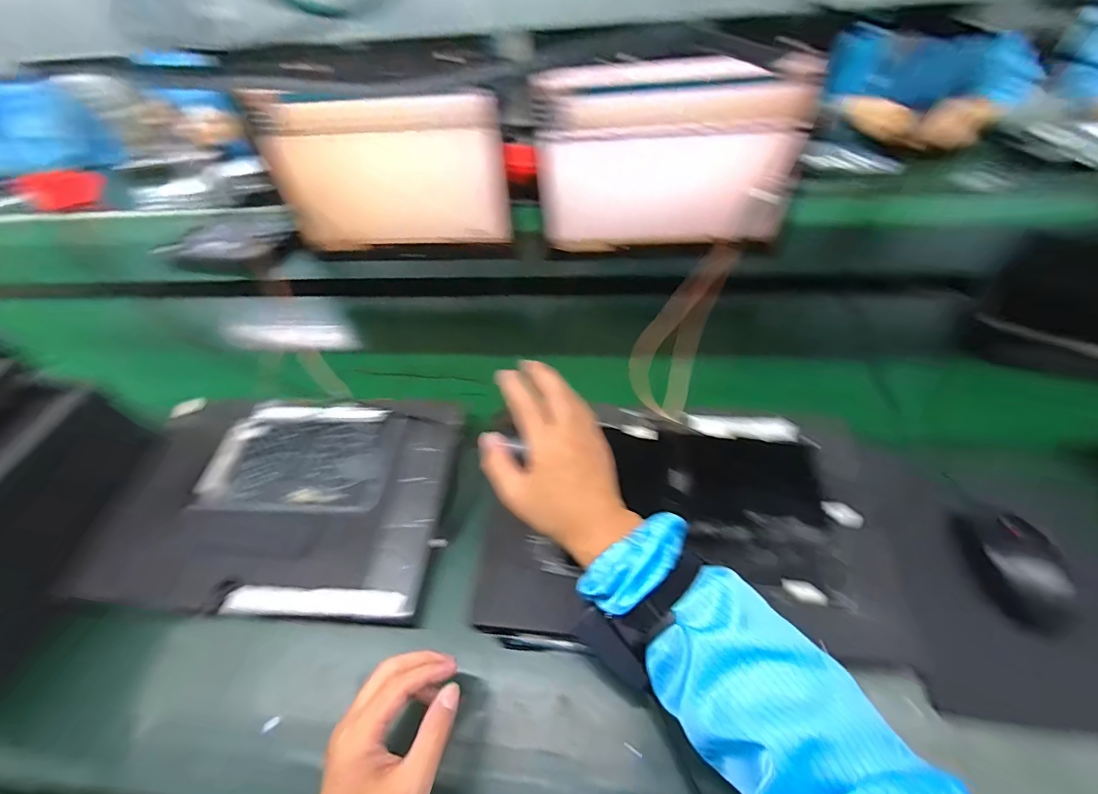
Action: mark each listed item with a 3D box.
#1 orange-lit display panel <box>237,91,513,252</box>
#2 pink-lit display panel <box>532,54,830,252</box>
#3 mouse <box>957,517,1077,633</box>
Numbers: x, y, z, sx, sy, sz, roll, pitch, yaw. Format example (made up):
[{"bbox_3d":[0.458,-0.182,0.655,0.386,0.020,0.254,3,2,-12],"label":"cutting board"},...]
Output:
[{"bbox_3d":[-0.247,-0.342,0.731,0.348,0.231,0.060,5,50,10],"label":"orange-lit display panel"},{"bbox_3d":[0.170,-0.326,0.660,0.356,0.256,0.049,0,49,5],"label":"pink-lit display panel"},{"bbox_3d":[0.440,0.163,0.434,0.056,0.032,0.110,6,50,11],"label":"mouse"}]

